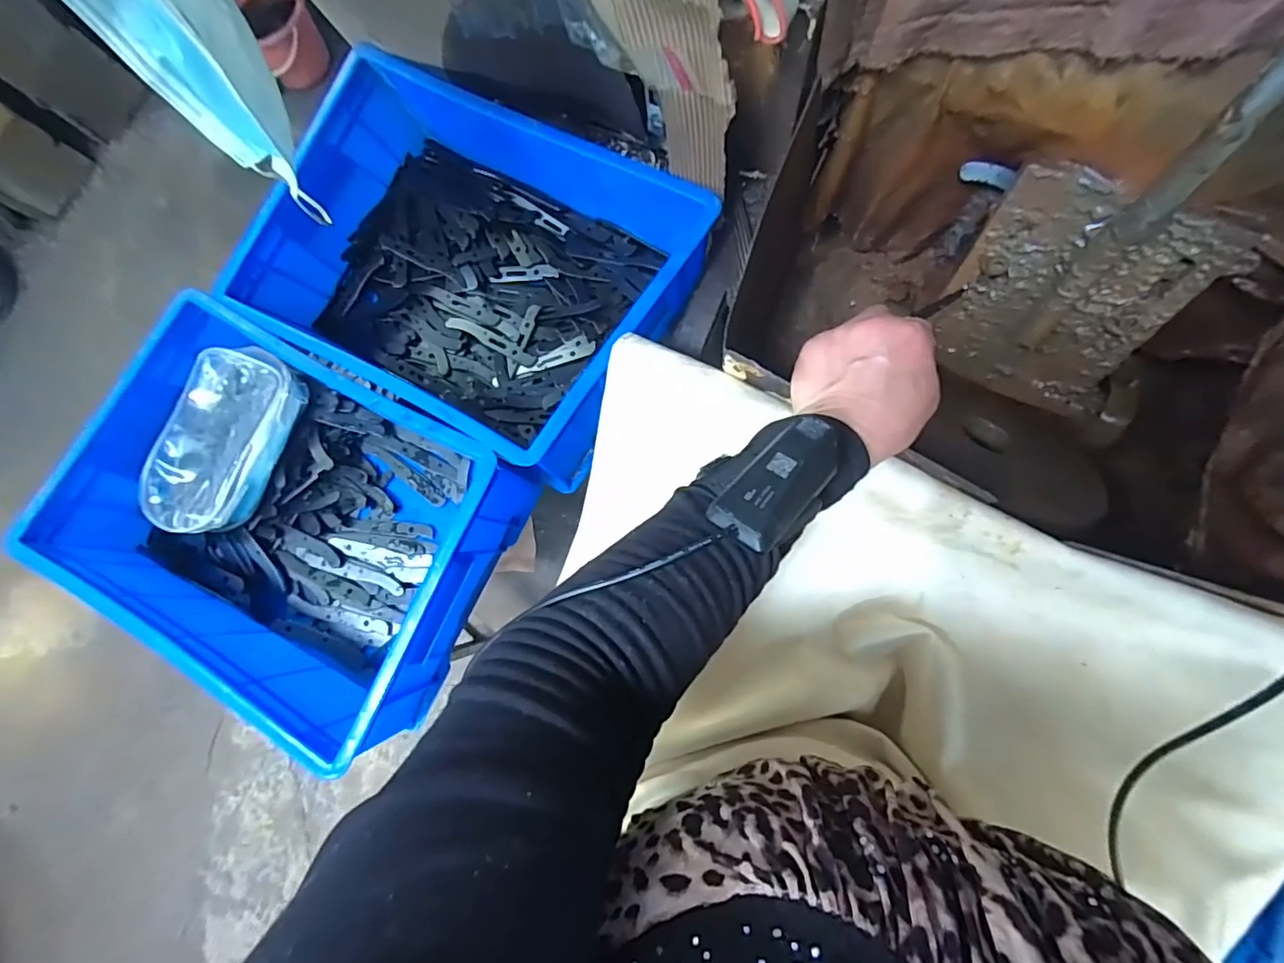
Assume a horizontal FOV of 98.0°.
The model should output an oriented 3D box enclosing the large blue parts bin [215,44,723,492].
[{"bbox_3d":[-0.182,-0.217,0.585,0.417,0.141,0.296,29,86,9],"label":"large blue parts bin"}]

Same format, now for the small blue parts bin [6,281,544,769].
[{"bbox_3d":[-0.353,0.027,0.565,0.414,0.141,0.295,28,86,9],"label":"small blue parts bin"}]

